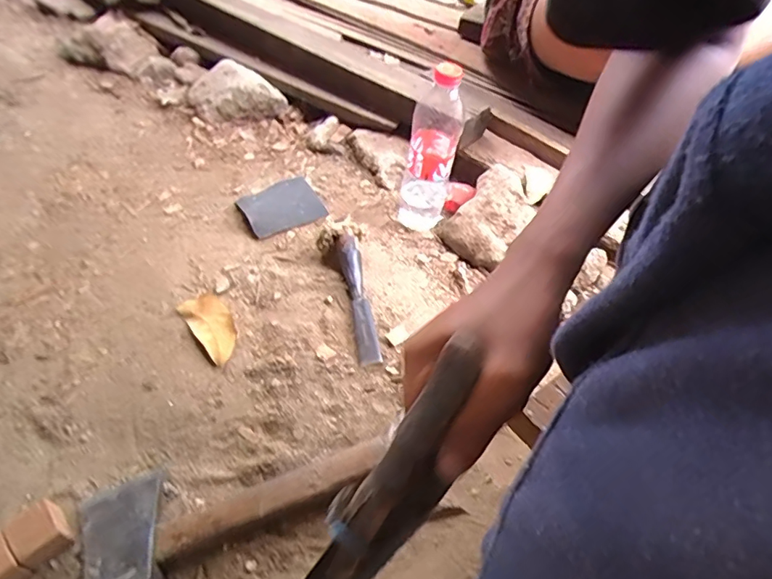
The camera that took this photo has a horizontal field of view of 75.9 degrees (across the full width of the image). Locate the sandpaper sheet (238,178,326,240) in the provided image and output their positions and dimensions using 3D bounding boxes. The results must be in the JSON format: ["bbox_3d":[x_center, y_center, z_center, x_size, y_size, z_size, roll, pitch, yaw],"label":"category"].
[{"bbox_3d":[-0.156,-0.129,0.733,0.112,0.016,0.109,-24,54,-21],"label":"sandpaper sheet"}]

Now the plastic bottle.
[{"bbox_3d":[0.058,-0.180,0.650,0.070,0.218,0.066,2,48,0],"label":"plastic bottle"}]

